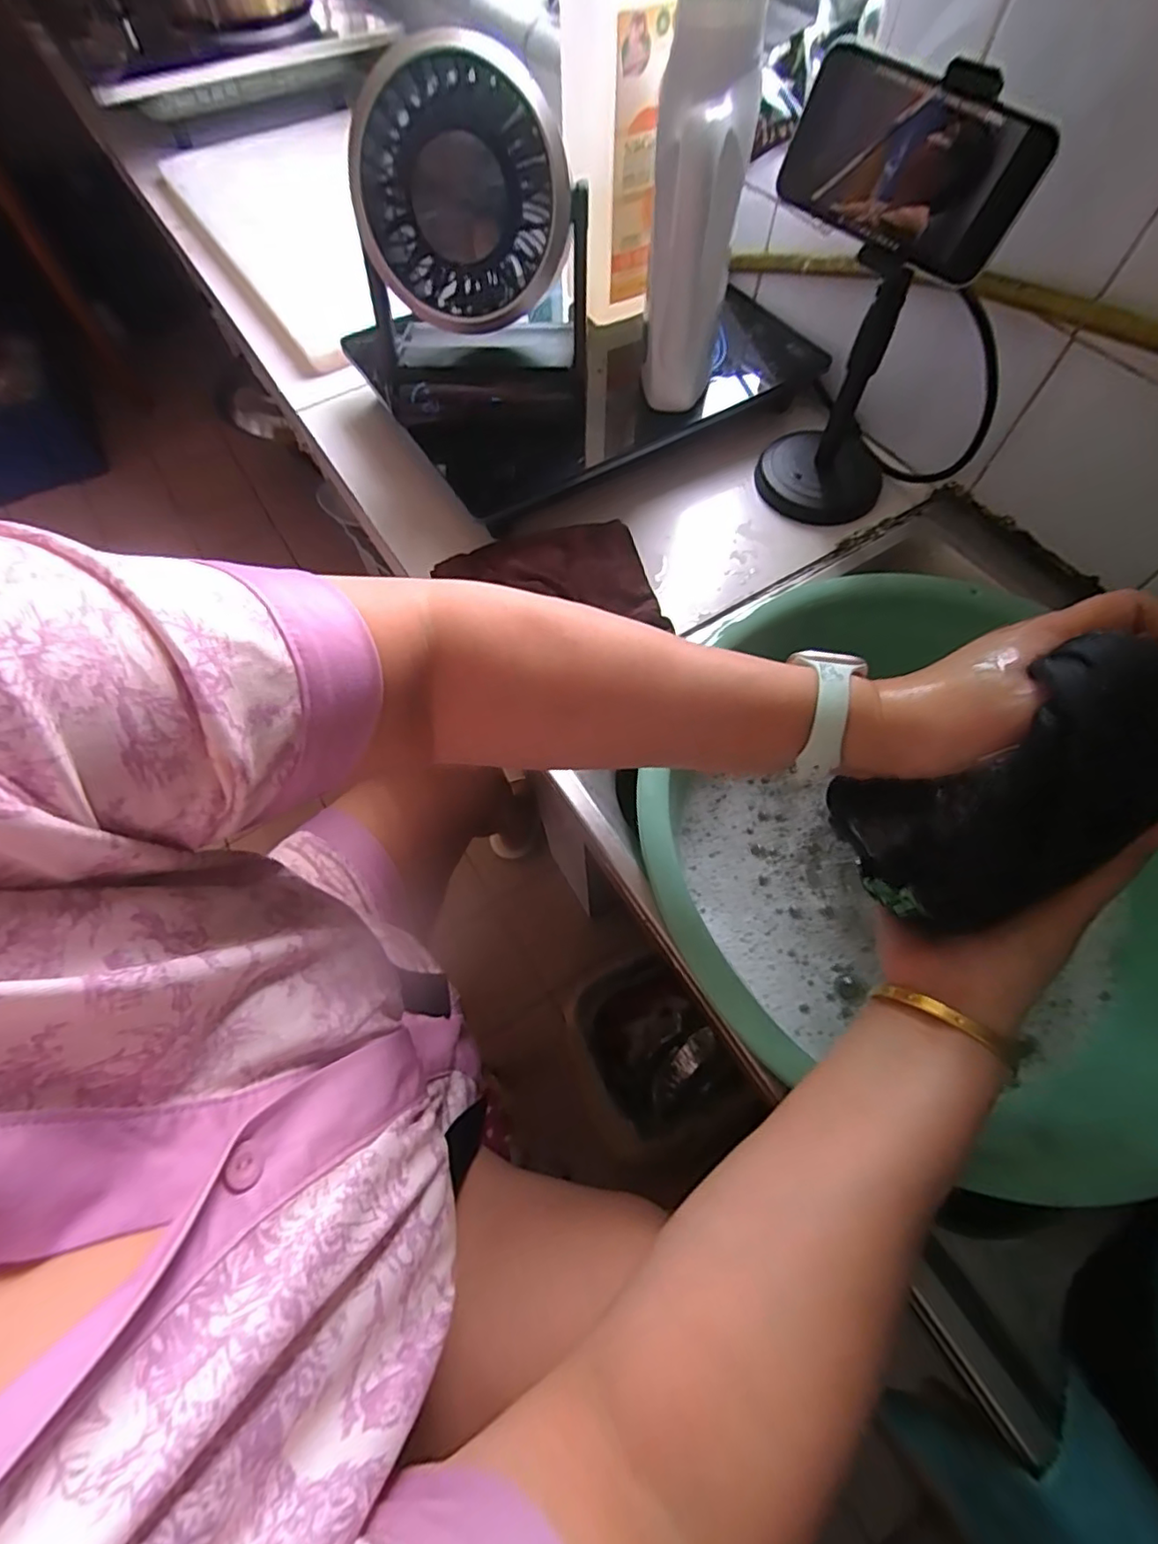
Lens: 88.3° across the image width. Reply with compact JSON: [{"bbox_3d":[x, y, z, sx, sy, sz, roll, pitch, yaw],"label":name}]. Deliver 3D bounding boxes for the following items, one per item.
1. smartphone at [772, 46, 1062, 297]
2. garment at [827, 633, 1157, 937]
[{"bbox_3d":[0.191,-0.353,0.349,0.140,0.071,0.012,38,53,11],"label":"smartphone"},{"bbox_3d":[0.198,0.012,0.270,0.073,0.146,0.092,-10,60,-40],"label":"garment"}]

